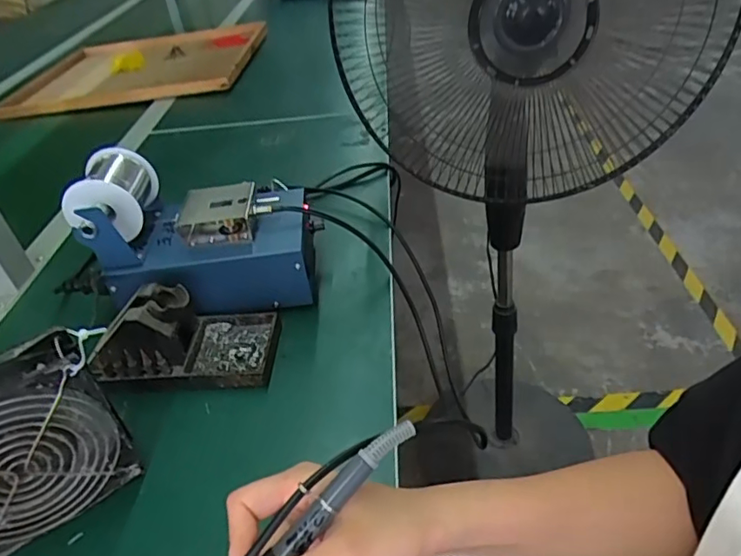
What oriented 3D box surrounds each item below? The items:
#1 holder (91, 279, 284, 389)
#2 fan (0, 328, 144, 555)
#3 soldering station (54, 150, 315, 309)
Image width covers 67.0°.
[{"bbox_3d":[-0.155,0.046,0.474,0.139,0.077,0.079,-5,38,4],"label":"holder"},{"bbox_3d":[-0.224,0.112,0.357,0.118,0.123,0.040,-28,42,-23],"label":"fan"},{"bbox_3d":[-0.157,-0.044,0.527,0.201,0.124,0.115,-5,38,4],"label":"soldering station"}]

